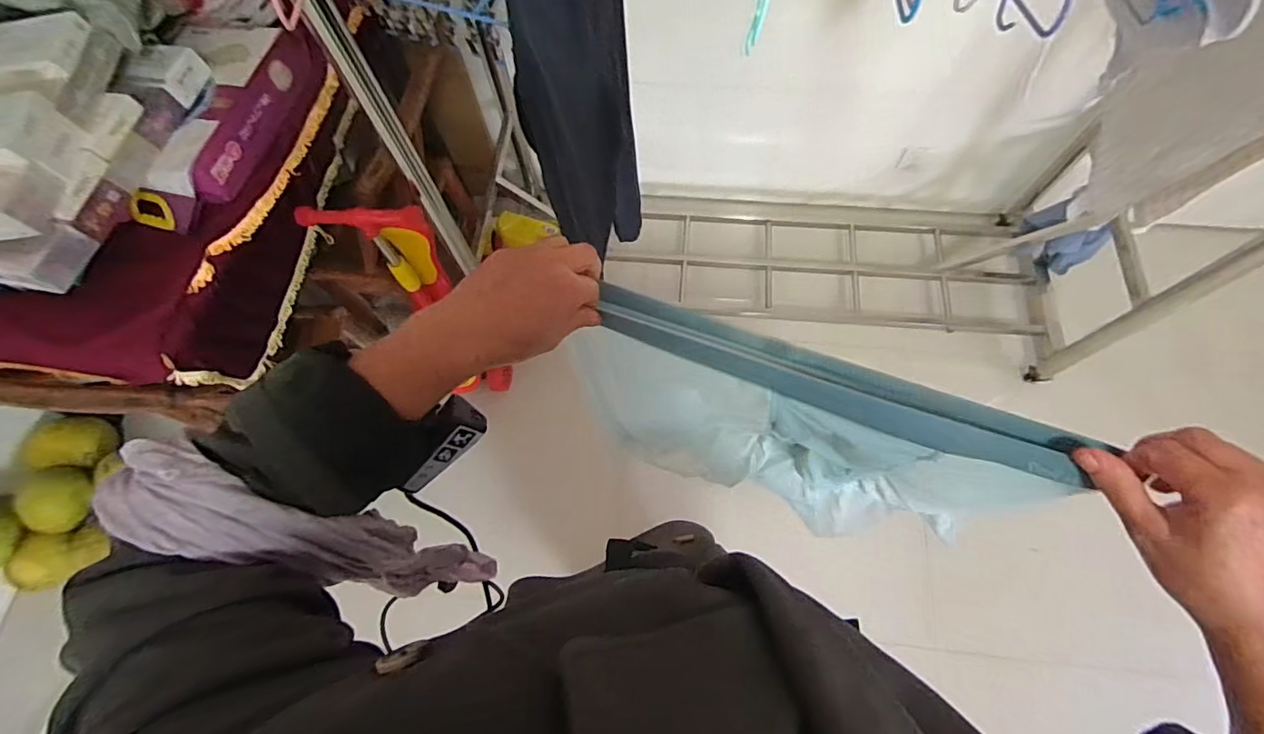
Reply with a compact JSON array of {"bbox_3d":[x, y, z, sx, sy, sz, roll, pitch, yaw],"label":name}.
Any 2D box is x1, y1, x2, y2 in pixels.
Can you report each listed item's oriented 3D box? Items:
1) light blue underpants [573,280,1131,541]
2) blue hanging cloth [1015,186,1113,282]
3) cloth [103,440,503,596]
[{"bbox_3d":[0.133,0.070,0.513,0.362,0.305,0.059,21,71,10],"label":"light blue underpants"},{"bbox_3d":[1.147,-0.358,1.447,0.056,0.224,0.184,-22,69,-6],"label":"blue hanging cloth"},{"bbox_3d":[-0.176,0.119,0.362,0.077,0.270,0.046,4,66,31],"label":"cloth"}]

